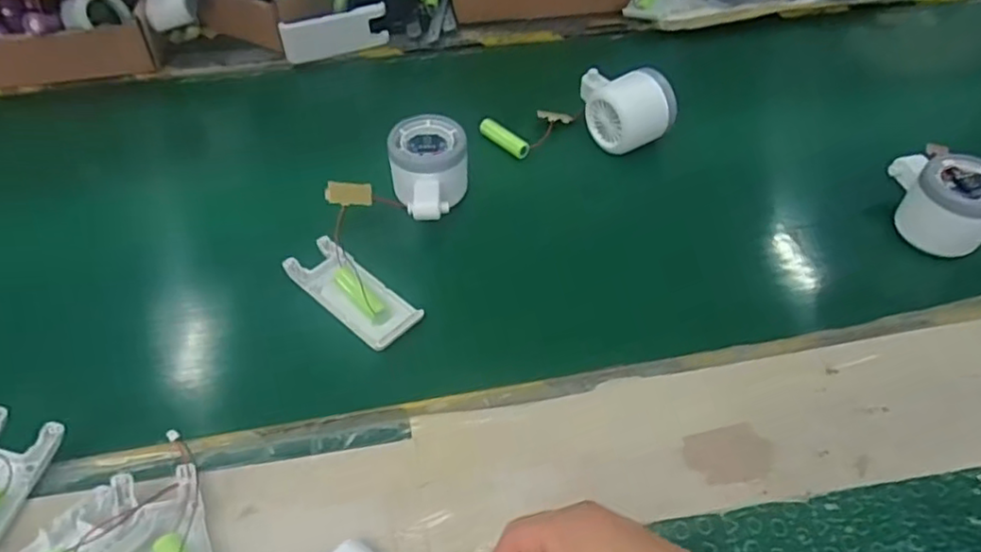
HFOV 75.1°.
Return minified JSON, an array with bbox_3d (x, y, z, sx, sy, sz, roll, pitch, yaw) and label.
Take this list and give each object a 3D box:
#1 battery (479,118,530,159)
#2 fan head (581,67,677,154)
[{"bbox_3d":[0.011,-0.118,0.544,0.052,0.014,0.015,35,57,27],"label":"battery"},{"bbox_3d":[0.110,-0.148,0.537,0.055,0.050,0.074,-17,51,-14],"label":"fan head"}]

